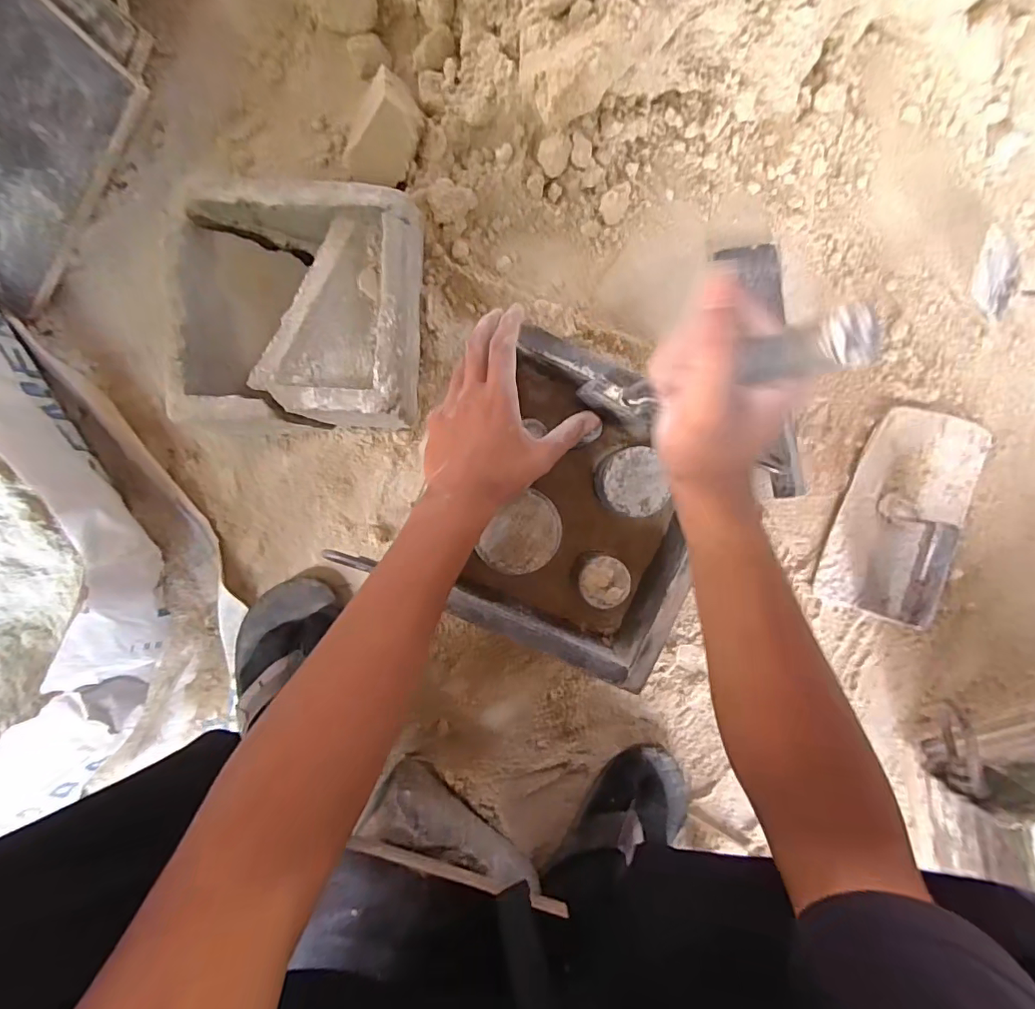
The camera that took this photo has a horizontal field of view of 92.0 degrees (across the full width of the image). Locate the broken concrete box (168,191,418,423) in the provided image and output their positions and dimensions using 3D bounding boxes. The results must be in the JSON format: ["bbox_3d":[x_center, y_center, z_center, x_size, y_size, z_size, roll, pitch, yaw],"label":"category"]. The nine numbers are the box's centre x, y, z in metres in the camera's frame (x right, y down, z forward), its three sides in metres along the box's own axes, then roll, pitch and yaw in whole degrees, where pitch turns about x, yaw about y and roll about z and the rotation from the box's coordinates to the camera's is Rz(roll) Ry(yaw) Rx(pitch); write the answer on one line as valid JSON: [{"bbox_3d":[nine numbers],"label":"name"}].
[{"bbox_3d":[-0.196,-0.169,0.470,0.204,0.107,0.202,1,94,-6],"label":"broken concrete box"}]

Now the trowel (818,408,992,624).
[{"bbox_3d":[0.428,0.015,0.521,0.141,0.074,0.227,19,94,-3],"label":"trowel"}]

